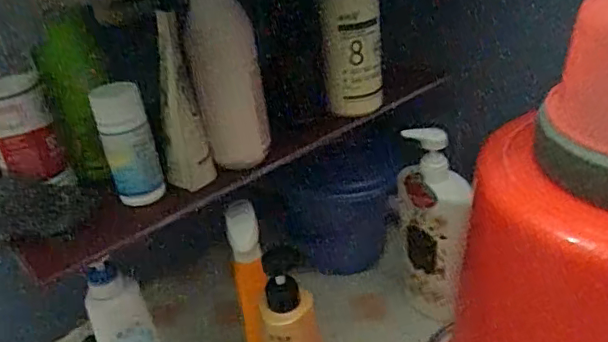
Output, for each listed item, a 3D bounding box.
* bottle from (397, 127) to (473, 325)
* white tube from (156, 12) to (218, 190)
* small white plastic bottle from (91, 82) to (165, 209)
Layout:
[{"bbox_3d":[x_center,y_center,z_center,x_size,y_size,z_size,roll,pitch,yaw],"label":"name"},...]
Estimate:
[{"bbox_3d":[0.176,0.082,0.752,0.059,0.275,0.088,-22,34,-23],"label":"bottle"},{"bbox_3d":[-0.123,-0.063,0.544,0.043,0.171,0.037,-13,30,-8],"label":"white tube"},{"bbox_3d":[-0.173,-0.025,0.545,0.050,0.111,0.043,-18,31,-17],"label":"small white plastic bottle"}]

